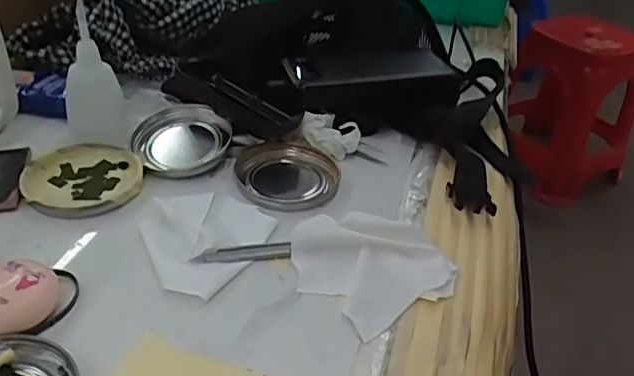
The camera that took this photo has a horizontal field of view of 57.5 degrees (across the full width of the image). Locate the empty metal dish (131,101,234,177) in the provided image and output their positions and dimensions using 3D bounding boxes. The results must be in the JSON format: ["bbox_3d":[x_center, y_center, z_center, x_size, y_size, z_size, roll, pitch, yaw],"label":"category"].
[{"bbox_3d":[-0.106,-0.044,0.455,0.073,0.020,0.082,-15,41,-27],"label":"empty metal dish"}]

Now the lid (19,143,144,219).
[{"bbox_3d":[-0.167,-0.005,0.413,0.079,0.012,0.081,4,36,-3],"label":"lid"}]

